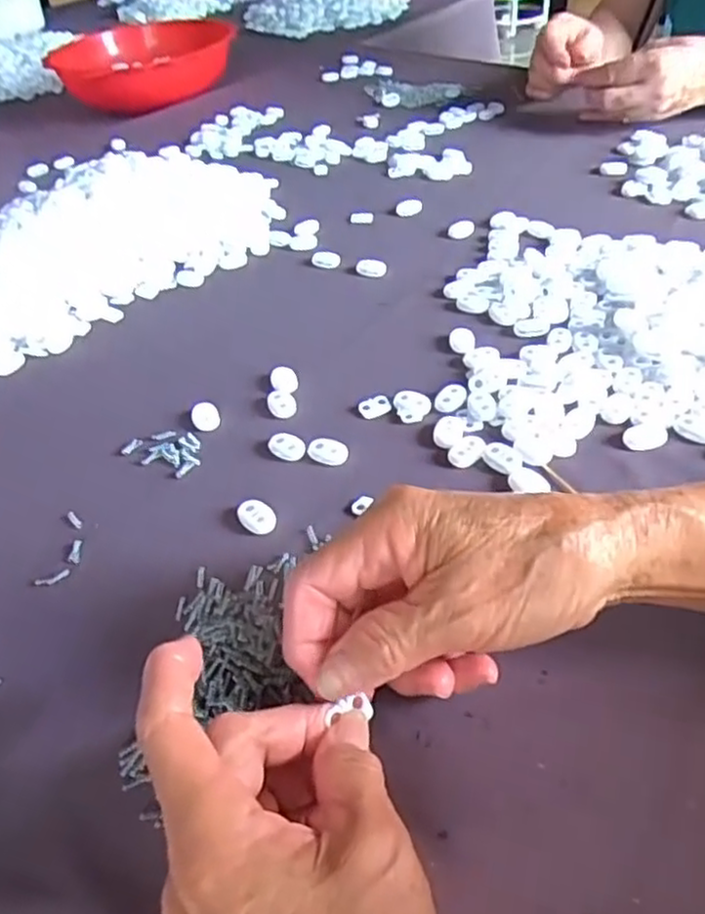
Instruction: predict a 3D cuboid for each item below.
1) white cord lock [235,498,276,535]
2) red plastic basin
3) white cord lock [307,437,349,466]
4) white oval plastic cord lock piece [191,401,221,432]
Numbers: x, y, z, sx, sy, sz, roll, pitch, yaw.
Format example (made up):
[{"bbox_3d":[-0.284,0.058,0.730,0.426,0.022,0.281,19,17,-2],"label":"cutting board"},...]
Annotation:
[{"bbox_3d":[-0.049,0.030,0.367,0.016,0.007,0.021,-26,45,-20],"label":"white cord lock"},{"bbox_3d":[-0.271,-0.520,0.956,0.217,0.063,0.217,-8,42,-1],"label":"red plastic basin"},{"bbox_3d":[-0.014,-0.003,0.398,0.023,0.006,0.014,13,46,21],"label":"white cord lock"},{"bbox_3d":[-0.088,-0.025,0.431,0.016,0.008,0.019,-13,43,-6],"label":"white oval plastic cord lock piece"}]

